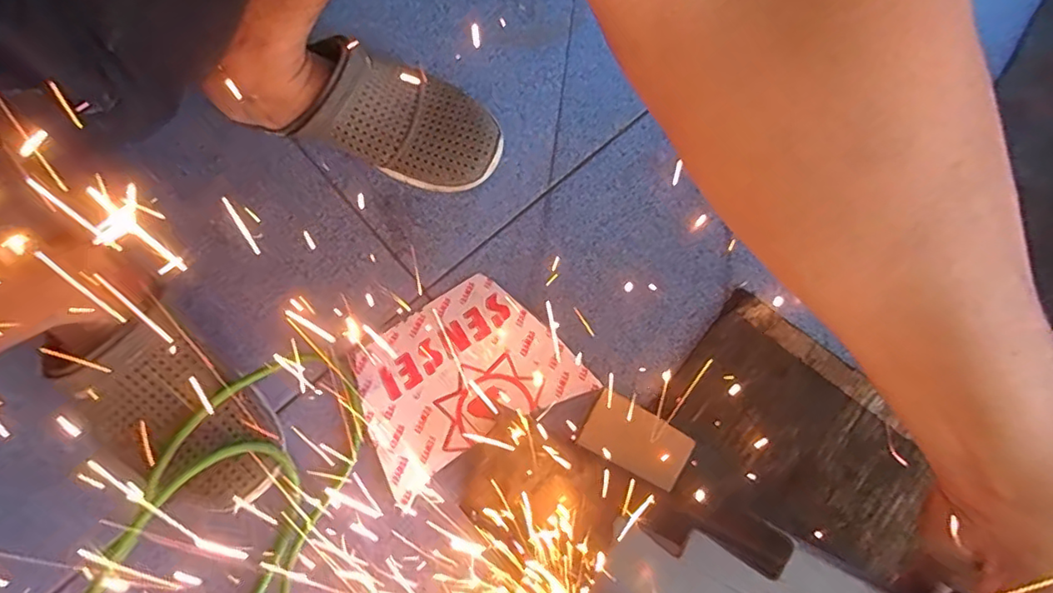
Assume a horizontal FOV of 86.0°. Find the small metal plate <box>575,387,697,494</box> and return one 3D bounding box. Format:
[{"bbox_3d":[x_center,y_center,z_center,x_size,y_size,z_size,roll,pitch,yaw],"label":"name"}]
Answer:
[{"bbox_3d":[0.087,0.115,0.452,0.082,0.009,0.049,29,75,8],"label":"small metal plate"}]

